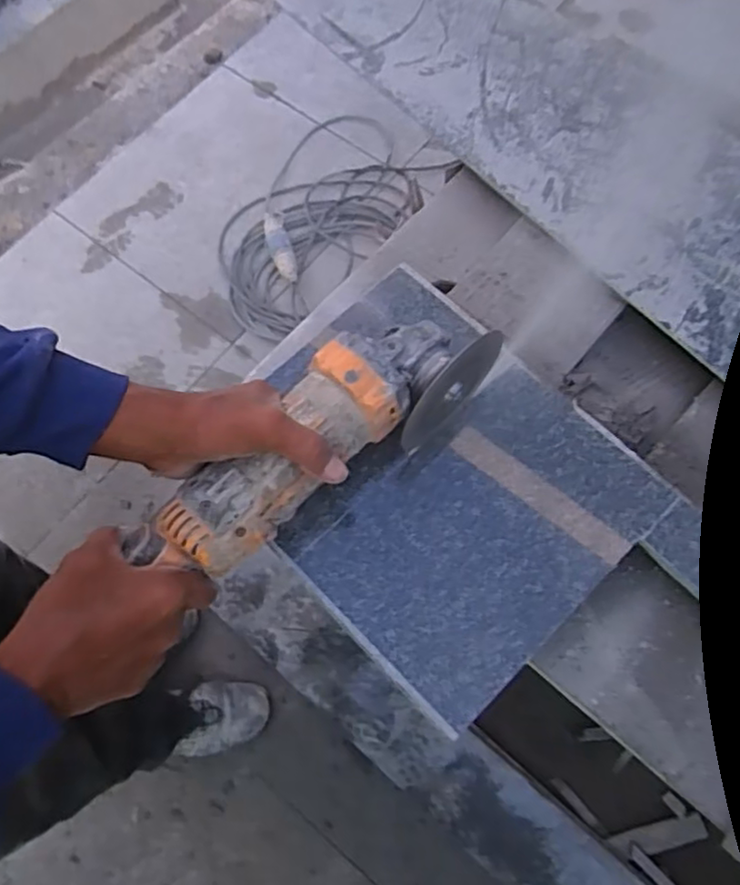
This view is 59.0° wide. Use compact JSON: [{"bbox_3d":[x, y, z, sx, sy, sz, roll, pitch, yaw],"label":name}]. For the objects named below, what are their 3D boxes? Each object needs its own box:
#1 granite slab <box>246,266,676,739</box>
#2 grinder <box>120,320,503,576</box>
[{"bbox_3d":[0.039,0.021,0.529,0.247,0.026,0.313,-42,75,-14],"label":"granite slab"},{"bbox_3d":[-0.038,-0.001,0.473,0.278,0.082,0.078,-36,74,-15],"label":"grinder"}]

